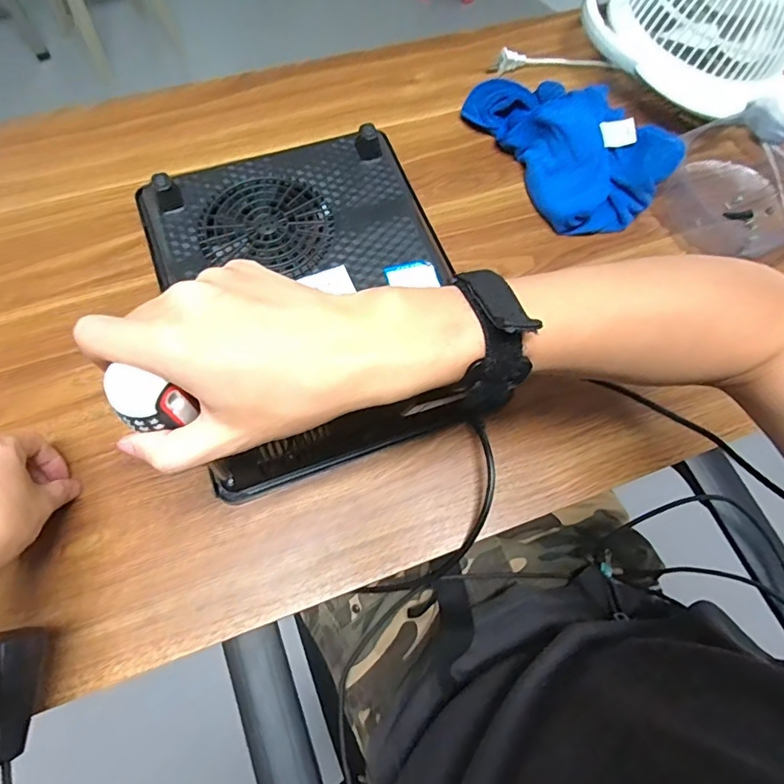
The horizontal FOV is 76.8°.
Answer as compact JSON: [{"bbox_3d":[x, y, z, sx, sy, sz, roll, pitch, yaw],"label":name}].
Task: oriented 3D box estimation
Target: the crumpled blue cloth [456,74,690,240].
[{"bbox_3d":[0.191,-0.281,0.542,0.126,0.063,0.228,-30,72,-13],"label":"crumpled blue cloth"}]

